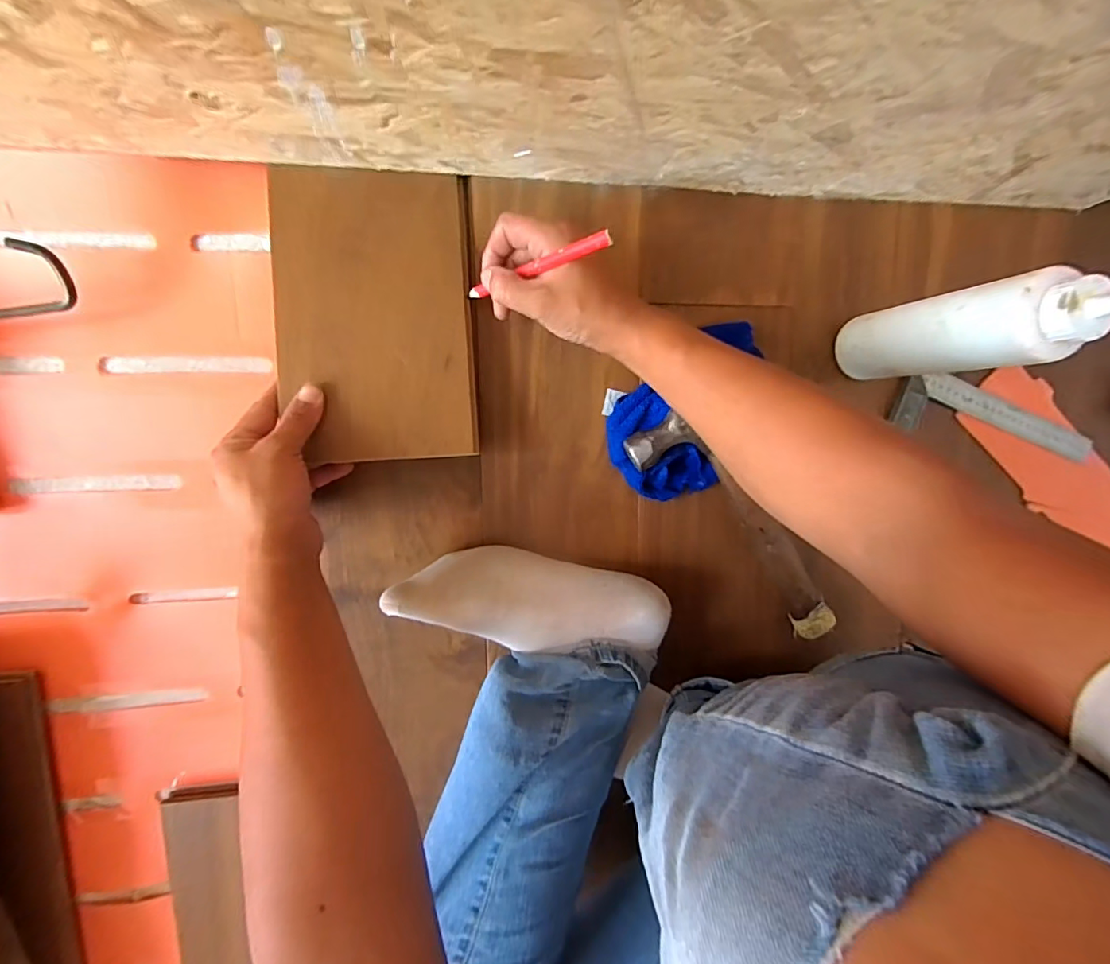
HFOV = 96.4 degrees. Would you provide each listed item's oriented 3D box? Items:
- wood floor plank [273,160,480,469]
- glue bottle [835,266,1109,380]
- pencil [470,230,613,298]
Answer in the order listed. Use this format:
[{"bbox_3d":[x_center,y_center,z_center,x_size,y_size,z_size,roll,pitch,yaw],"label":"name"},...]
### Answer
[{"bbox_3d":[-0.149,-0.137,0.411,0.151,0.008,0.233,-4,91,-7],"label":"wood floor plank"},{"bbox_3d":[0.314,-0.119,0.403,0.050,0.200,0.060,-6,97,-8],"label":"glue bottle"},{"bbox_3d":[-0.017,-0.163,0.383,0.144,0.009,0.015,-7,101,38],"label":"pencil"}]

